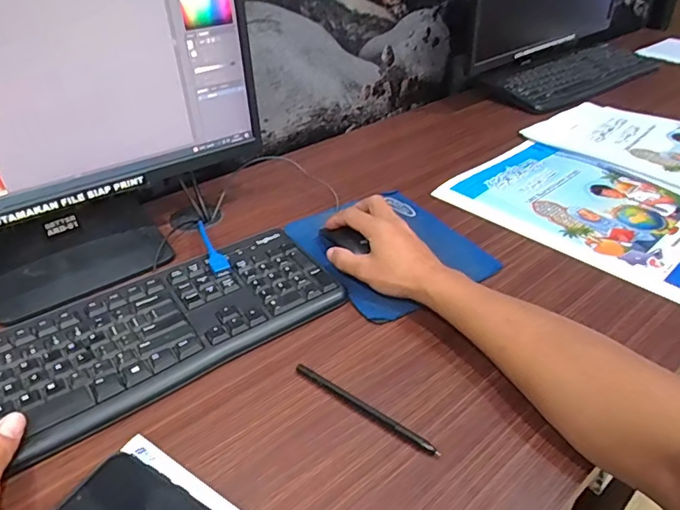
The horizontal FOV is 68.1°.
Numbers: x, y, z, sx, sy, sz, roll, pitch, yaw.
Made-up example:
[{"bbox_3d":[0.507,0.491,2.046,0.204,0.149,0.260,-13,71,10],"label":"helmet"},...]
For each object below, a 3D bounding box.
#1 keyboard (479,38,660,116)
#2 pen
[{"bbox_3d":[0.517,-0.396,1.062,0.515,0.045,0.139,-26,45,-31],"label":"keyboard"},{"bbox_3d":[0.018,0.123,0.409,0.138,0.009,0.009,24,43,28],"label":"pen"}]

